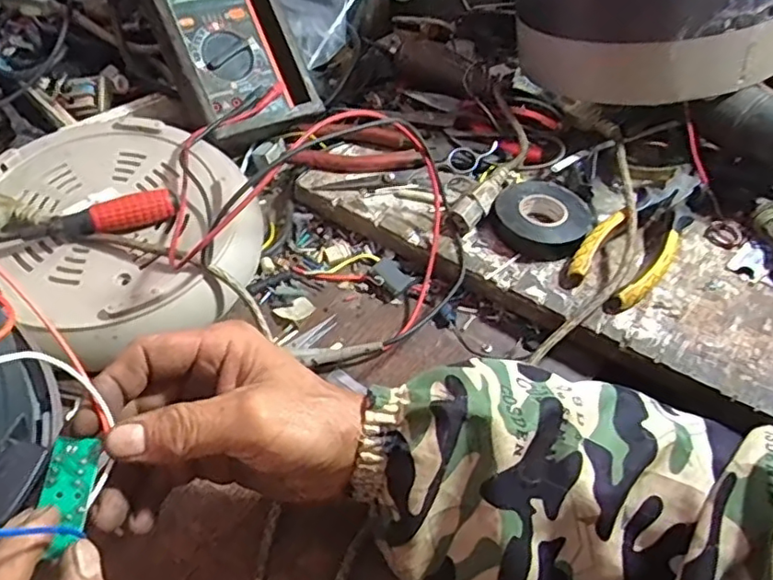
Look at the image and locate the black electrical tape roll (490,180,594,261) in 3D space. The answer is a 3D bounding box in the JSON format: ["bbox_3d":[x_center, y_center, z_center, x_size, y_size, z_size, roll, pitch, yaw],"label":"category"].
[{"bbox_3d":[0.124,-0.058,0.488,0.073,0.026,0.070,1,50,-1],"label":"black electrical tape roll"}]

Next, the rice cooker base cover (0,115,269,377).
[{"bbox_3d":[-0.199,-0.050,0.465,0.201,0.055,0.207,-28,56,-23],"label":"rice cooker base cover"}]

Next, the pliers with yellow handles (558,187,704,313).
[{"bbox_3d":[0.193,-0.039,0.470,0.060,0.028,0.139,32,55,22],"label":"pliers with yellow handles"}]

